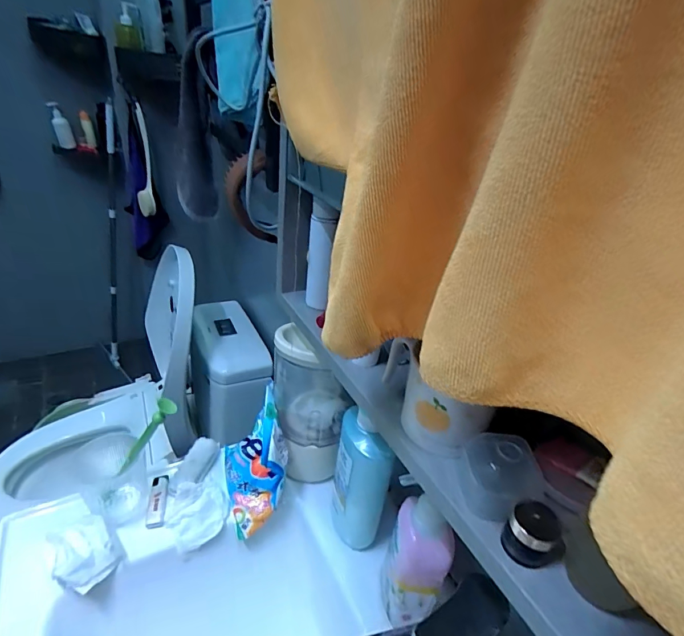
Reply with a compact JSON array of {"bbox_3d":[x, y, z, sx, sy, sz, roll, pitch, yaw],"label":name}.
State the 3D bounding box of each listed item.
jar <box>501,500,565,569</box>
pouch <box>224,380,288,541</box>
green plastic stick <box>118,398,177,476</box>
[{"bbox_3d":[0.119,0.135,0.253,0.029,0.030,0.029,4,30,-2],"label":"jar"},{"bbox_3d":[-0.125,0.204,0.587,0.078,0.140,0.117,-8,33,-21],"label":"pouch"},{"bbox_3d":[-0.259,0.156,0.540,0.022,0.144,0.019,32,23,-21],"label":"green plastic stick"}]

